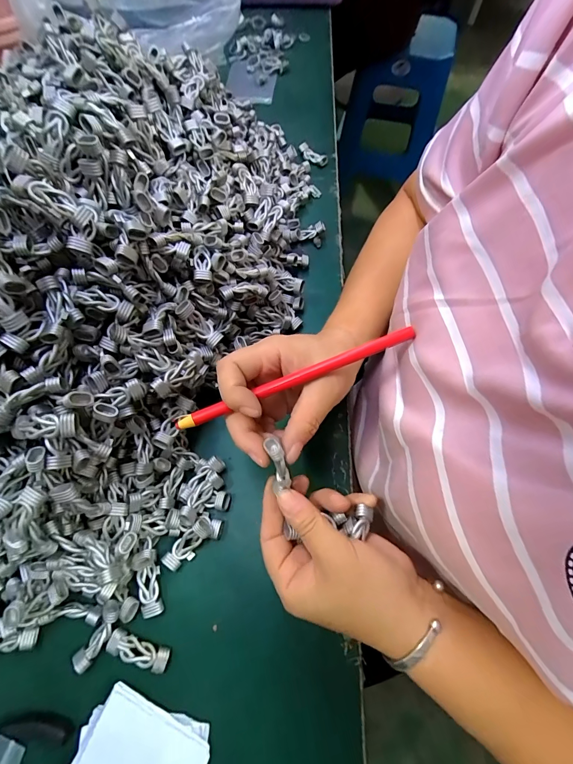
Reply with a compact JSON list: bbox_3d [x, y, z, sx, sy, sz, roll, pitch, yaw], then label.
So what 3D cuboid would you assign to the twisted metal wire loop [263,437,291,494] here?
[{"bbox_3d":[-0.006,0.055,0.225,0.011,0.036,0.015,-15,33,-6],"label":"twisted metal wire loop"}]

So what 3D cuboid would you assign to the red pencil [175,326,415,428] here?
[{"bbox_3d":[0.007,-0.003,0.226,0.167,0.004,0.008,-22,68,-2],"label":"red pencil"}]

